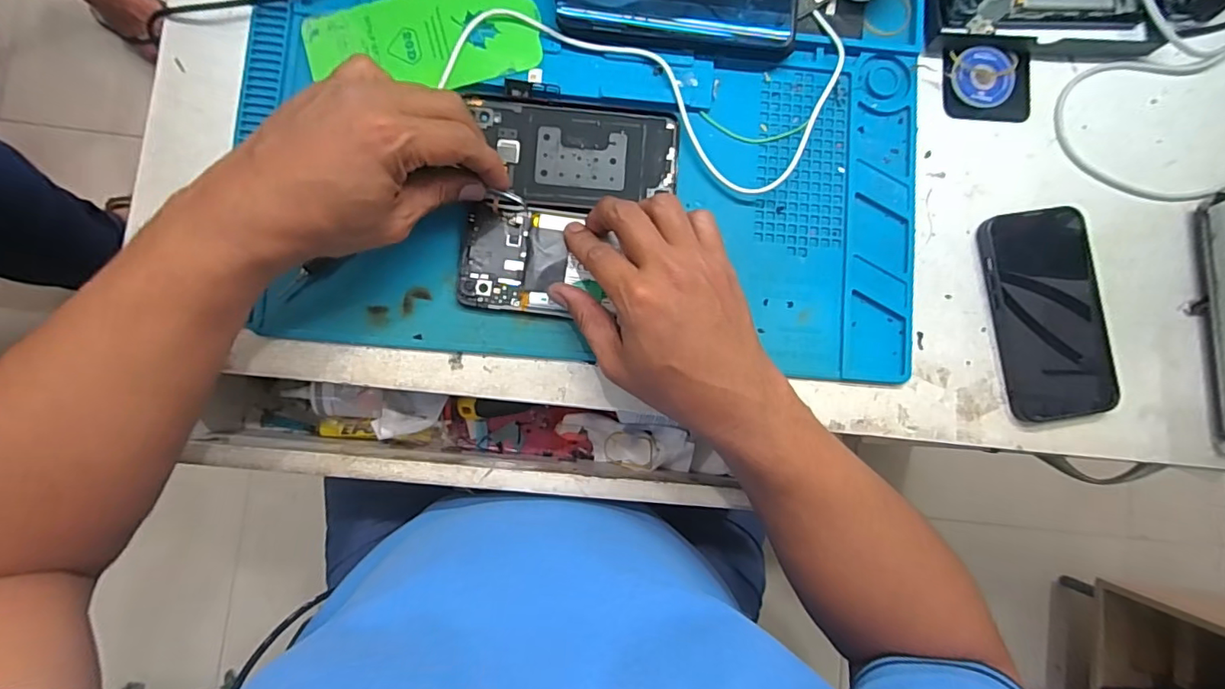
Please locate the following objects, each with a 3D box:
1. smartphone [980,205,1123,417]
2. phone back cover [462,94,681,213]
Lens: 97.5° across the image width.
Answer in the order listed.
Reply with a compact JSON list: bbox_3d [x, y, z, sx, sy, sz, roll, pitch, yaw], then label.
[{"bbox_3d":[0.312,-0.022,0.386,0.075,0.011,0.149,-7,87,-3],"label":"smartphone"},{"bbox_3d":[-0.025,-0.132,0.378,0.140,0.007,0.073,3,86,-2],"label":"phone back cover"}]

